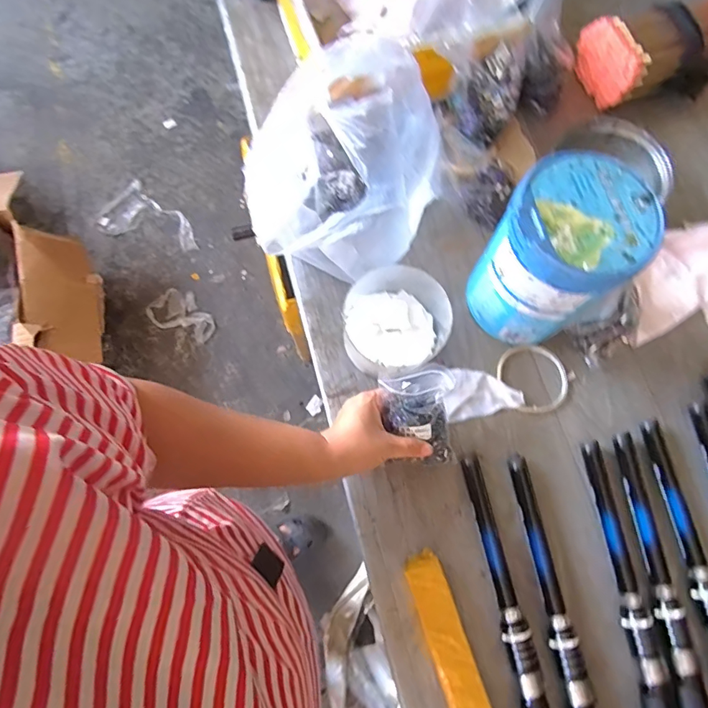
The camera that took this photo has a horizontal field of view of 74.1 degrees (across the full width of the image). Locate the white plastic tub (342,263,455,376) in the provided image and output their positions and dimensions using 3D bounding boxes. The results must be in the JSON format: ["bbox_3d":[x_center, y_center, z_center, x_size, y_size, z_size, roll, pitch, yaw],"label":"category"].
[{"bbox_3d":[0.044,-0.038,0.533,0.109,0.067,0.102,0,73,-1],"label":"white plastic tub"}]

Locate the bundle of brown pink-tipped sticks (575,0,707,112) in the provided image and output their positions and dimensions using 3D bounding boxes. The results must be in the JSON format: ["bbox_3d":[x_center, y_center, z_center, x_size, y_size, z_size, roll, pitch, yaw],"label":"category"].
[{"bbox_3d":[0.437,-0.417,0.648,0.223,0.074,0.120,-14,74,-6],"label":"bundle of brown pink-tipped sticks"}]

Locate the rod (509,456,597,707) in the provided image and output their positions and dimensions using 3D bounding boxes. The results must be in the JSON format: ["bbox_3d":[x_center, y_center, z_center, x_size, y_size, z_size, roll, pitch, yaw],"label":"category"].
[{"bbox_3d":[0.232,0.410,0.427,0.038,0.024,0.616,-7,74,-4],"label":"rod"}]

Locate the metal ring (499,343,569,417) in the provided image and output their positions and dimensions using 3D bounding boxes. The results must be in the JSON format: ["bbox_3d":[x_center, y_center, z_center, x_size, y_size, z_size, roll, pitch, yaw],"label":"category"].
[{"bbox_3d":[0.211,0.029,0.553,0.074,0.010,0.084,-26,74,-4],"label":"metal ring"}]

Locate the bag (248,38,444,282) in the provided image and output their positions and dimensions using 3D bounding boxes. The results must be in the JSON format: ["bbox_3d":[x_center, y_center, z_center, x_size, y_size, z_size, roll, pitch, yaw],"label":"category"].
[{"bbox_3d":[-0.022,-0.223,0.528,0.215,0.176,0.218,26,74,6],"label":"bag"}]

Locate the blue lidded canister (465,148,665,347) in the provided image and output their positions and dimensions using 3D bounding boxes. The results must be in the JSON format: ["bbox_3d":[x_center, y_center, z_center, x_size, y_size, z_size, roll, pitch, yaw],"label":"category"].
[{"bbox_3d":[0.203,-0.096,0.493,0.119,0.176,0.123,37,76,9],"label":"blue lidded canister"}]

